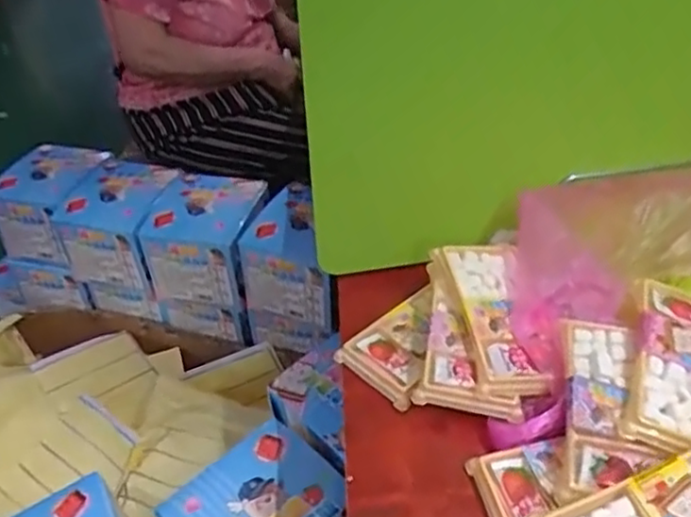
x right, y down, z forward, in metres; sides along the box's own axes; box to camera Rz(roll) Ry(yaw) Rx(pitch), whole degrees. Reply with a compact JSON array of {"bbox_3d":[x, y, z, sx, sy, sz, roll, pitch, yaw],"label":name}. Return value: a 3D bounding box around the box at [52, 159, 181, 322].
[{"bbox_3d":[-0.358,-0.024,1.127,0.161,0.214,0.174,8,40,14],"label":"box"}]

